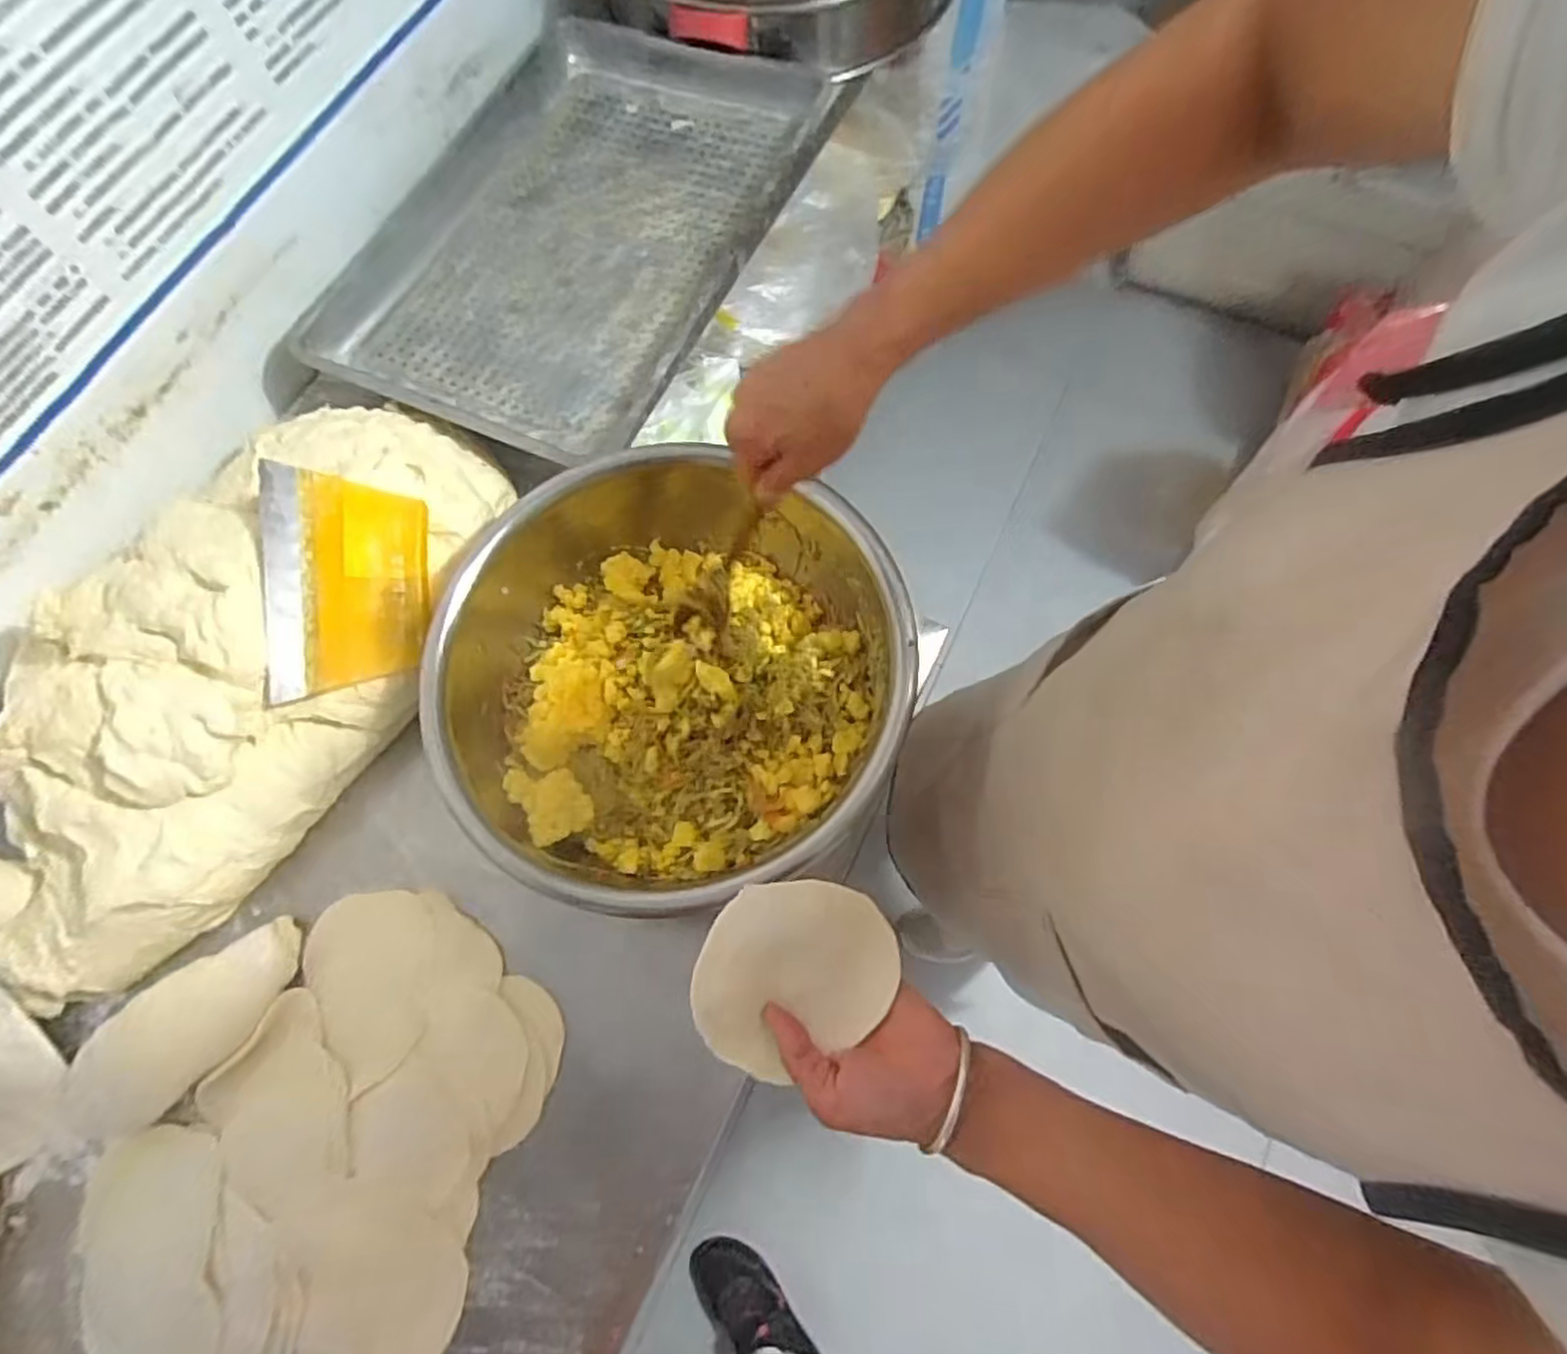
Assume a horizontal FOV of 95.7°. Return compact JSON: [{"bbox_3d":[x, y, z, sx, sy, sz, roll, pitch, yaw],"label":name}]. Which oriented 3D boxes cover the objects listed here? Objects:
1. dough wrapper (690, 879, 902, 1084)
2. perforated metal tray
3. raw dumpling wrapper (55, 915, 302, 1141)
[{"bbox_3d":[0.006,0.171,0.406,0.104,0.011,0.111,1,82,-10],"label":"dough wrapper"},{"bbox_3d":[-0.230,-0.542,0.832,0.411,0.052,0.643,21,73,9],"label":"perforated metal tray"},{"bbox_3d":[-0.511,0.301,0.600,0.222,0.033,0.085,-38,73,-10],"label":"raw dumpling wrapper"}]

